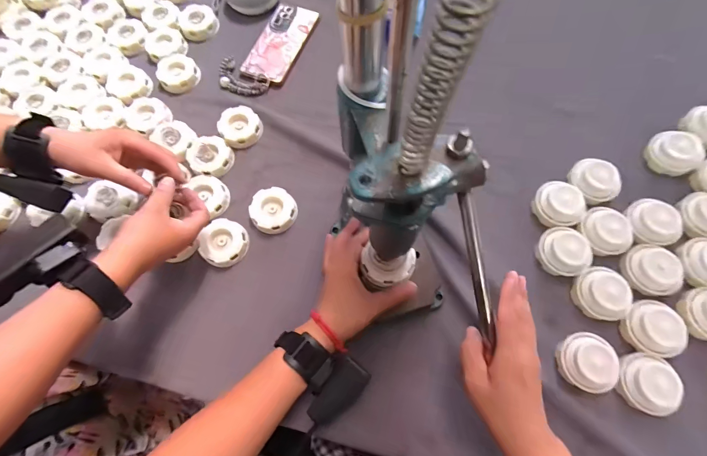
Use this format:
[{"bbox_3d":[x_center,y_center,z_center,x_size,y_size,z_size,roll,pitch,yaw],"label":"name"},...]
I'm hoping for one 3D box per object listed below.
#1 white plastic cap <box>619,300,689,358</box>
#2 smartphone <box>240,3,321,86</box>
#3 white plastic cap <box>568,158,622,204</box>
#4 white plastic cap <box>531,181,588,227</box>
[{"bbox_3d":[0.352,0.115,0.402,0.058,0.031,0.062,-1,72,2],"label":"white plastic cap"},{"bbox_3d":[-0.121,-0.312,0.575,0.079,0.009,0.158,20,73,8],"label":"smartphone"},{"bbox_3d":[0.330,-0.064,0.469,0.056,0.027,0.058,-3,83,11],"label":"white plastic cap"},{"bbox_3d":[0.274,-0.032,0.456,0.051,0.029,0.063,-31,73,-8],"label":"white plastic cap"}]

